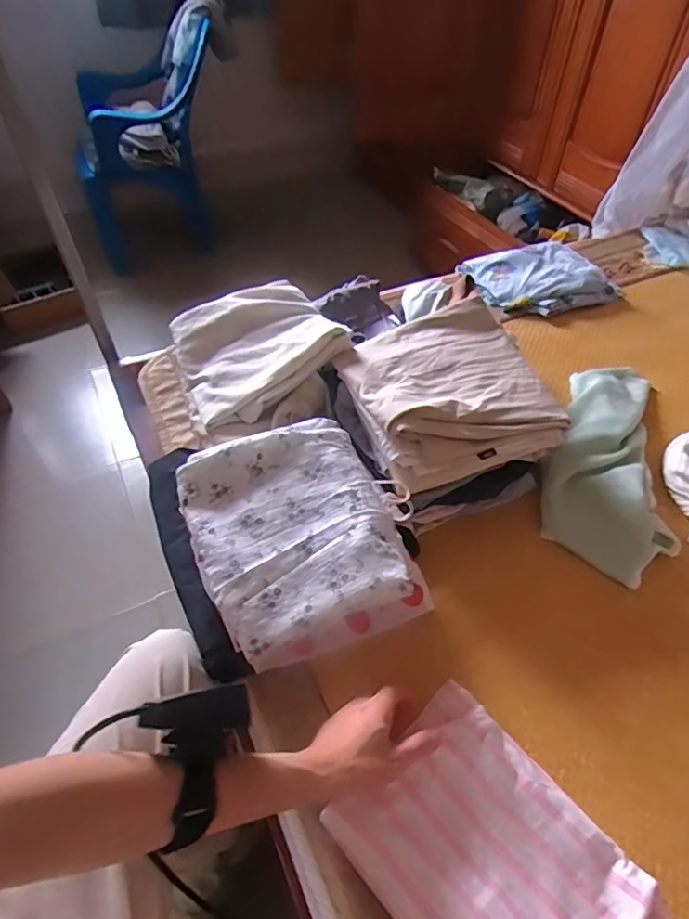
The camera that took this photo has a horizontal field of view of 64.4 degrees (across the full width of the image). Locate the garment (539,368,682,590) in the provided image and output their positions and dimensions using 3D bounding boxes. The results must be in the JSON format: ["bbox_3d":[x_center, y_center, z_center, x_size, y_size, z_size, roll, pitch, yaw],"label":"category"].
[{"bbox_3d":[0.359,-0.023,0.748,0.153,0.043,0.385,14,50,11],"label":"garment"}]

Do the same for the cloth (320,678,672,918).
[{"bbox_3d":[0.117,0.318,0.435,0.167,0.028,0.220,-33,57,-27],"label":"cloth"}]

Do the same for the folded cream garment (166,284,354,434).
[{"bbox_3d":[-0.127,-0.172,0.785,0.216,0.076,0.230,-21,52,-19],"label":"folded cream garment"}]

